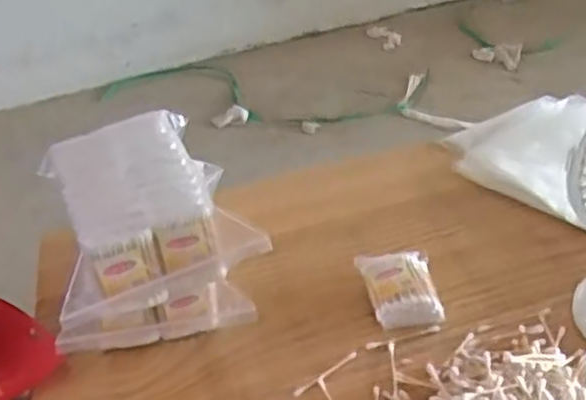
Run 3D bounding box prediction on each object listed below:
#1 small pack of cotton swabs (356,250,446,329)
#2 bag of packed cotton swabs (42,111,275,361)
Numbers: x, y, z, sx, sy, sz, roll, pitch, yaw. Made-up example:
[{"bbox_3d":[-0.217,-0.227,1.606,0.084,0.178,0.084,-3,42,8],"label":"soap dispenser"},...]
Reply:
[{"bbox_3d":[0.103,0.086,0.699,0.069,0.032,0.082,-7,36,-1],"label":"small pack of cotton swabs"},{"bbox_3d":[-0.151,0.032,0.721,0.190,0.147,0.212,-17,38,-13],"label":"bag of packed cotton swabs"}]

